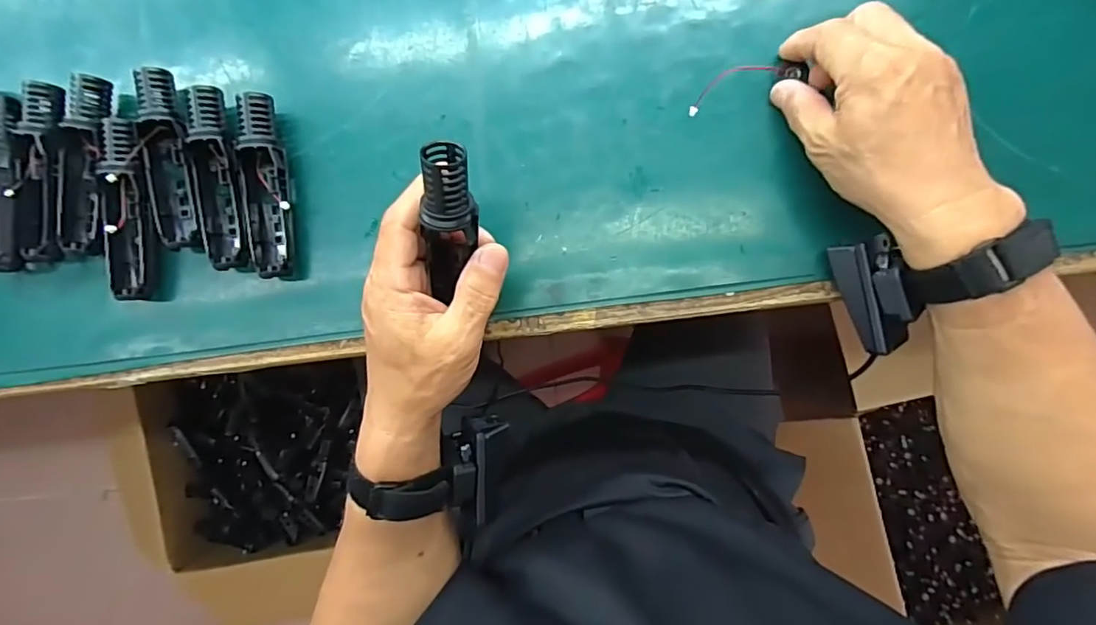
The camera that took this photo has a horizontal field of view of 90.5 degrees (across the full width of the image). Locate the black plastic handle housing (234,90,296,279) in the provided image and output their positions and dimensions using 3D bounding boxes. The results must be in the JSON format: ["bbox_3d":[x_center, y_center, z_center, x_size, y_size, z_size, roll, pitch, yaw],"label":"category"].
[{"bbox_3d":[-0.193,-0.086,0.373,0.030,0.033,0.122,-4,89,5],"label":"black plastic handle housing"}]

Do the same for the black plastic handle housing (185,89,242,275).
[{"bbox_3d":[-0.229,-0.092,0.376,0.032,0.032,0.122,-5,89,5],"label":"black plastic handle housing"}]

